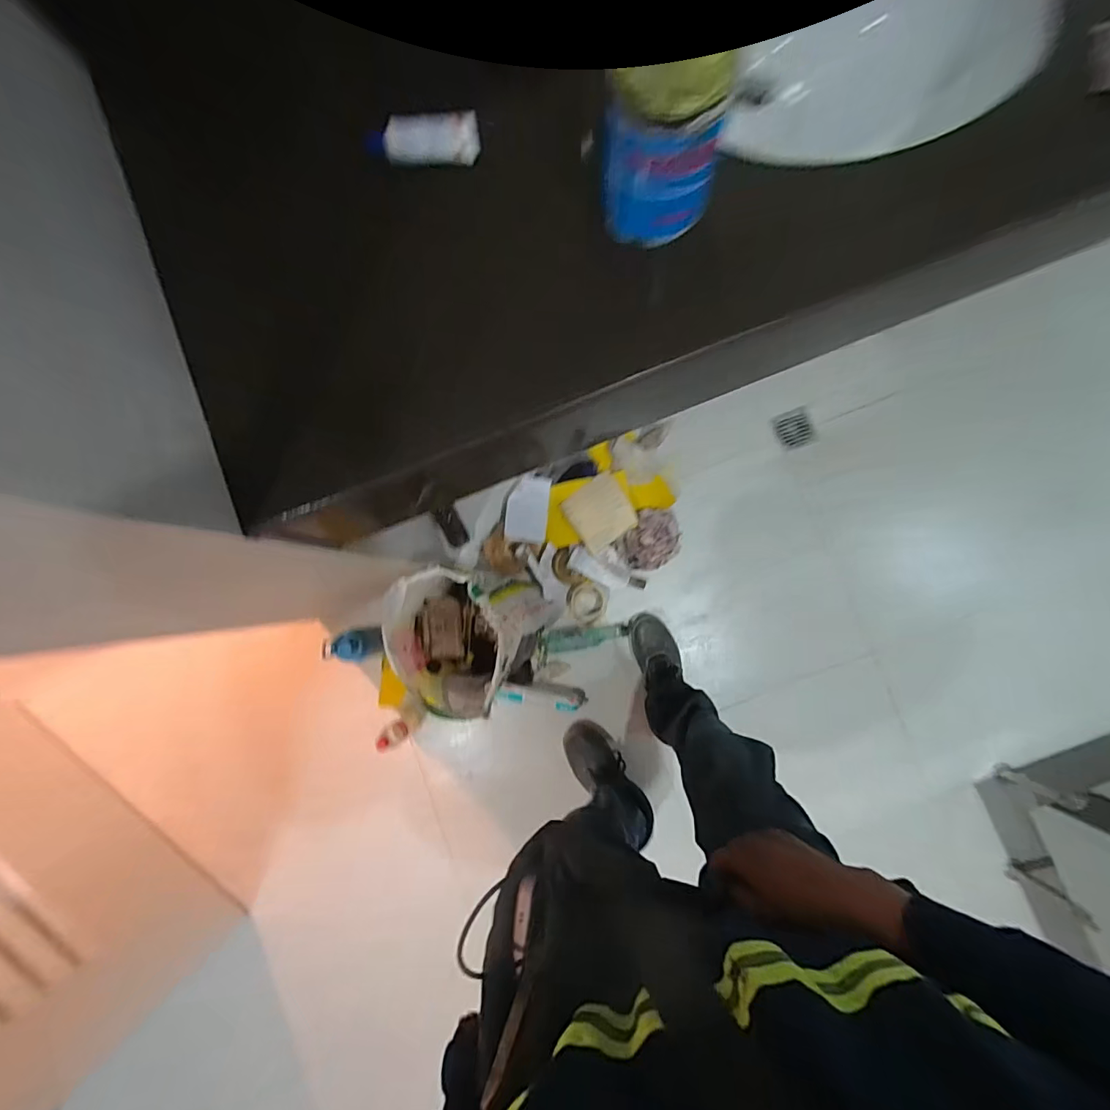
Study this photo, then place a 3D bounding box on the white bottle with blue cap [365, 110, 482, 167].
[{"bbox_3d":[-0.136,-0.434,0.497,0.115,0.029,0.035,-15,86,-12],"label":"white bottle with blue cap"}]

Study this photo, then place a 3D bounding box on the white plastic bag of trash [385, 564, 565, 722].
[{"bbox_3d":[-0.156,0.171,1.053,0.285,0.434,0.281,-1,87,4],"label":"white plastic bag of trash"}]

